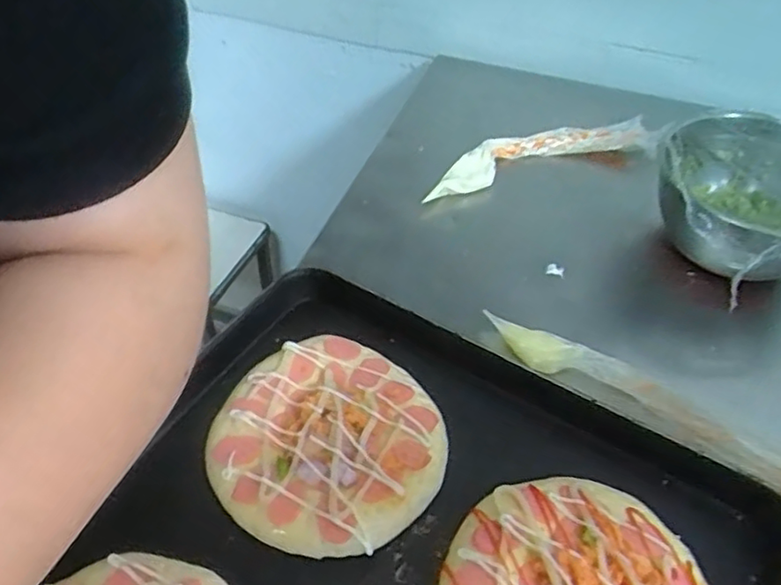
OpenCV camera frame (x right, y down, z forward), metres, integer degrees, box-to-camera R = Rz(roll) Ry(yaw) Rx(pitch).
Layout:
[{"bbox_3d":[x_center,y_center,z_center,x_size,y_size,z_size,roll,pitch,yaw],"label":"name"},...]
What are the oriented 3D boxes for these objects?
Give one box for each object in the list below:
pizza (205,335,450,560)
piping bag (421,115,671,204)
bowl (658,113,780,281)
[{"bbox_3d":[-0.041,0.098,0.426,0.145,0.032,0.143,2,47,-2],"label":"pizza"},{"bbox_3d":[0.154,-0.141,0.684,0.276,0.045,0.063,-15,49,-14],"label":"piping bag"},{"bbox_3d":[0.324,-0.083,0.575,0.158,0.077,0.166,2,47,-2],"label":"bowl"}]

